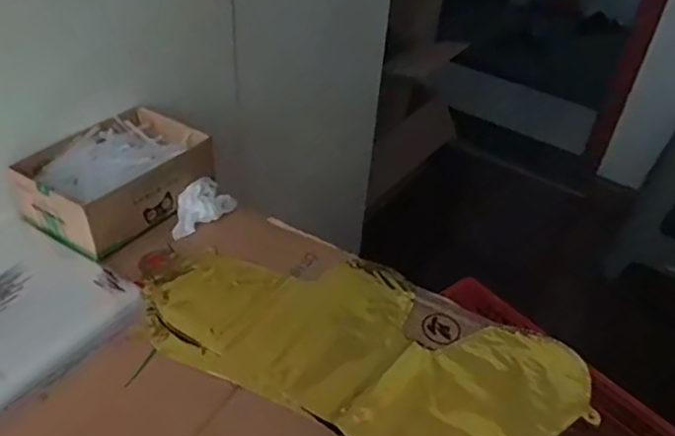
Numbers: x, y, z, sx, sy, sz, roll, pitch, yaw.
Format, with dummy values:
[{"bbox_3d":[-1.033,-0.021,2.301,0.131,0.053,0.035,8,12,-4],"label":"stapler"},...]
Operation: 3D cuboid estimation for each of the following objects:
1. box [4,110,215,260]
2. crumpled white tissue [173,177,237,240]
[{"bbox_3d":[-0.248,-0.047,0.678,0.138,0.070,0.189,24,43,23],"label":"box"},{"bbox_3d":[-0.159,-0.014,0.679,0.047,0.032,0.080,29,45,28],"label":"crumpled white tissue"}]

